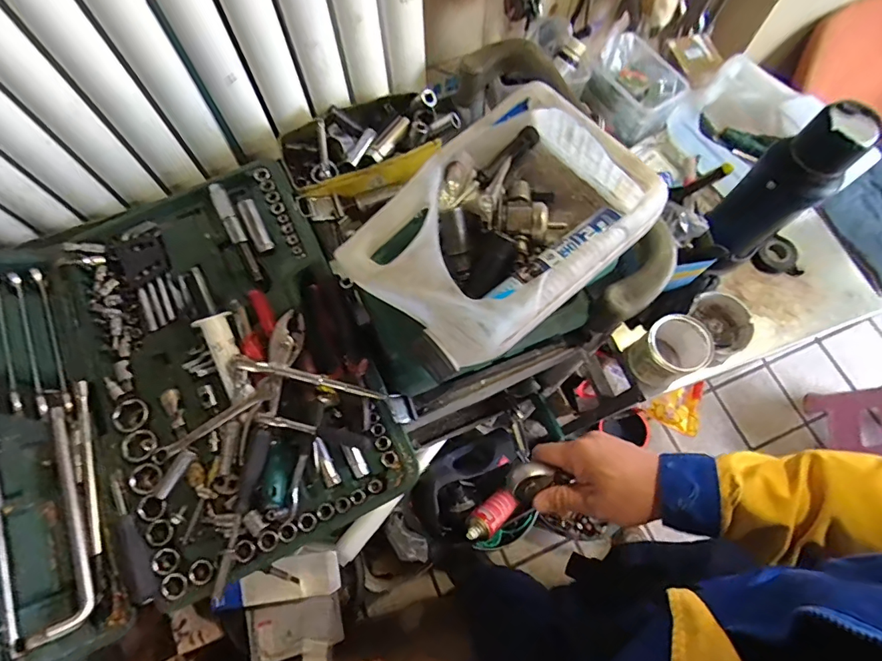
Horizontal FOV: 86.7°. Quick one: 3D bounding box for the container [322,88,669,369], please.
[{"bbox_3d":[0.060,-0.110,0.493,0.286,0.098,0.213,-39,74,-13],"label":"container"}]

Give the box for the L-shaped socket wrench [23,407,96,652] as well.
[{"bbox_3d":[-0.430,0.212,0.543,0.053,0.018,0.260,8,52,-41],"label":"L-shaped socket wrench"}]

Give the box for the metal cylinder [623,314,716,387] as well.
[{"bbox_3d":[0.323,0.031,0.660,0.086,0.092,0.083,-20,71,-7],"label":"metal cylinder"}]

